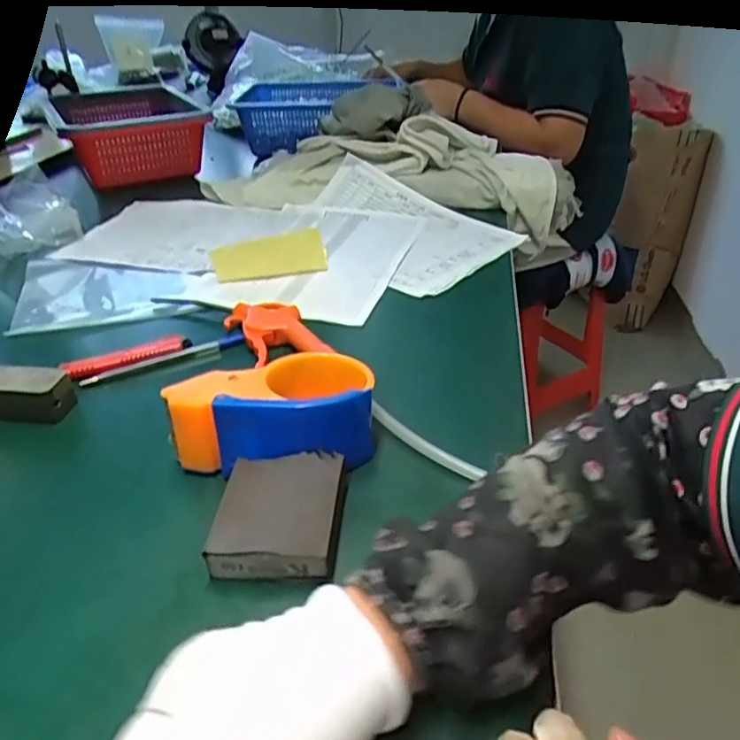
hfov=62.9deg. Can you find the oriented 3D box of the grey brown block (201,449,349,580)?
[{"bbox_3d":[-0.053,0.087,0.365,0.070,0.027,0.079,1,34,4],"label":"grey brown block"}]

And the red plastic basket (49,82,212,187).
[{"bbox_3d":[-0.411,-0.405,1.036,0.196,0.102,0.357,-17,36,-21],"label":"red plastic basket"}]

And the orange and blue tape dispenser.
[{"bbox_3d":[-0.062,0.032,0.420,0.128,0.067,0.083,3,34,7],"label":"orange and blue tape dispenser"}]

